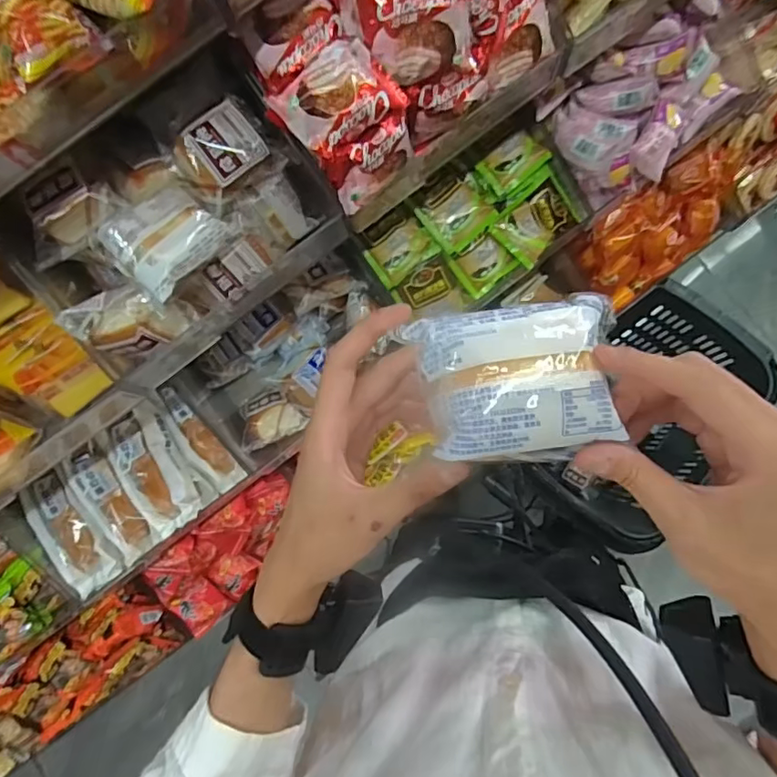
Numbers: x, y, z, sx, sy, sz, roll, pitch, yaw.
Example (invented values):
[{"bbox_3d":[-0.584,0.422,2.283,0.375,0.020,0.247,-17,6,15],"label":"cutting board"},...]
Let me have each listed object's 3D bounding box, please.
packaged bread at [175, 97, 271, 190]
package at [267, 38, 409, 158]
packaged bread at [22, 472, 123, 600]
[{"bbox_3d":[-0.165,-0.249,0.564,0.071,0.045,0.092,45,71,-14],"label":"packaged bread"},{"bbox_3d":[-0.045,-0.266,0.508,0.100,0.028,0.080,-39,117,4],"label":"package"},{"bbox_3d":[-0.449,0.205,0.769,0.067,0.028,0.171,-33,81,-1],"label":"packaged bread"}]

